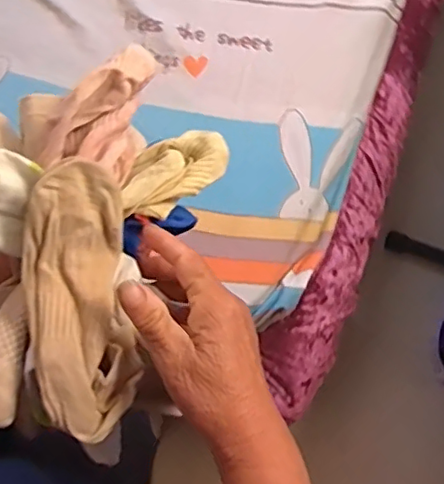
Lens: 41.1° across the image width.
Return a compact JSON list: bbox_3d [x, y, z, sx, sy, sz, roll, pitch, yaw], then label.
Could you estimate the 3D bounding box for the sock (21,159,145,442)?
[{"bbox_3d":[-0.082,0.033,0.341,0.056,0.031,0.150,-3,92,0],"label":"sock"}]

